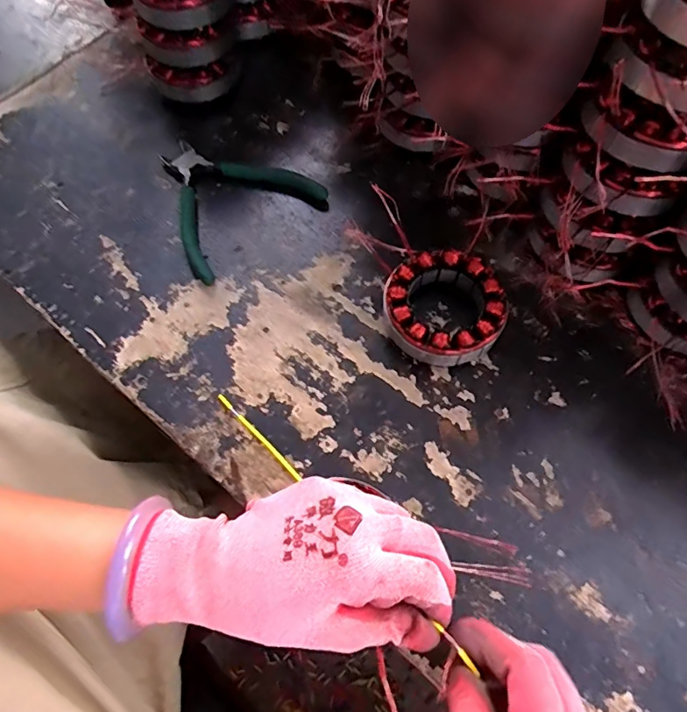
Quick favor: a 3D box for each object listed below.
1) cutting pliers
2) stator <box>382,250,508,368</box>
[{"bbox_3d":[-0.104,-0.142,0.428,0.126,0.017,0.127,-40,71,-13],"label":"cutting pliers"},{"bbox_3d":[0.075,-0.035,0.370,0.084,0.030,0.083,-1,67,3],"label":"stator"}]

